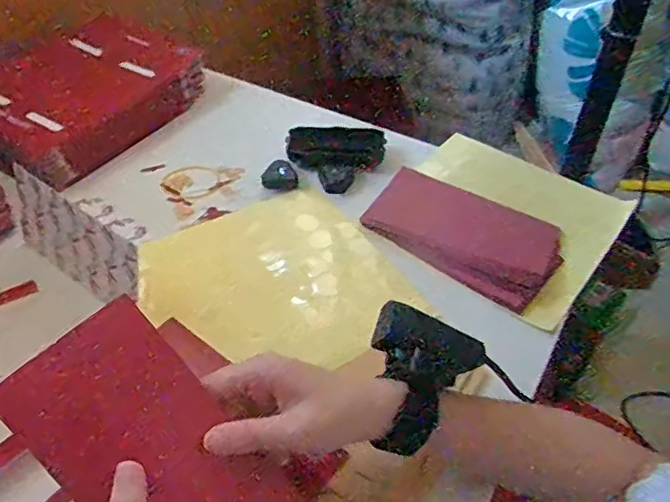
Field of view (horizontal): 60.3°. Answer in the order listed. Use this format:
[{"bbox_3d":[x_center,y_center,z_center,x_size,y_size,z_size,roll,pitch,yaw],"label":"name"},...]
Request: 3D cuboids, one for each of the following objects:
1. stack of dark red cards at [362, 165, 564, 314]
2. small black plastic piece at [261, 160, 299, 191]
[{"bbox_3d":[0.130,-0.021,0.580,0.190,0.023,0.107,30,52,27],"label":"stack of dark red cards"},{"bbox_3d":[-0.061,-0.082,0.634,0.039,0.013,0.037,-6,45,-5],"label":"small black plastic piece"}]

